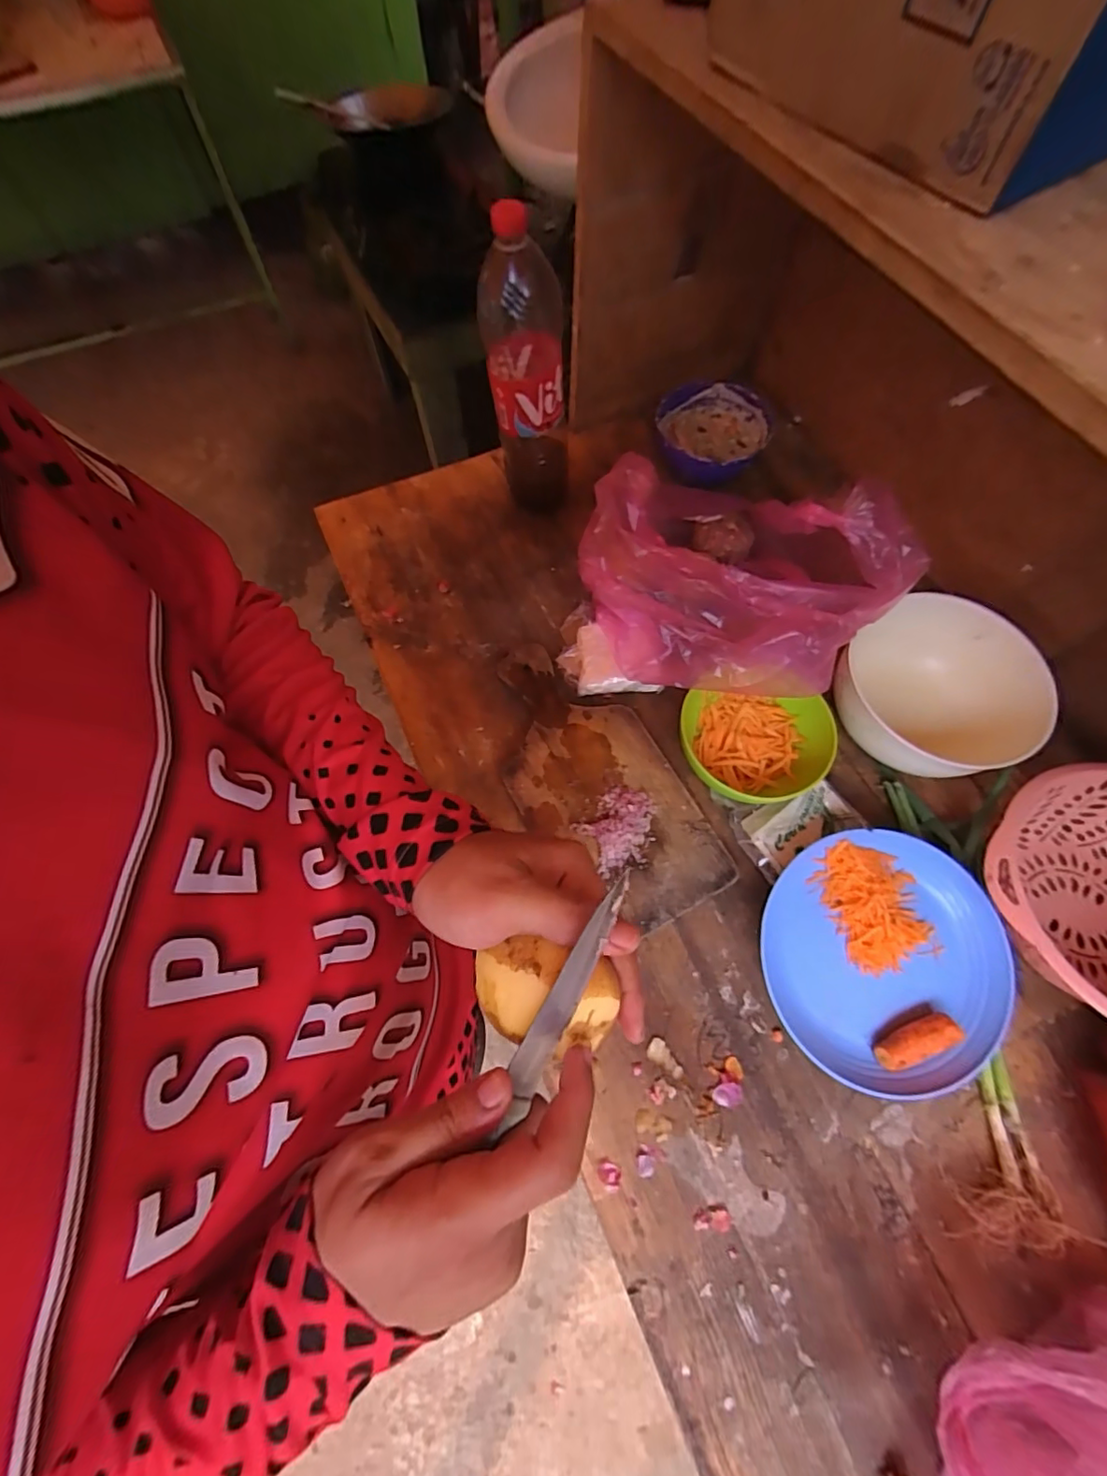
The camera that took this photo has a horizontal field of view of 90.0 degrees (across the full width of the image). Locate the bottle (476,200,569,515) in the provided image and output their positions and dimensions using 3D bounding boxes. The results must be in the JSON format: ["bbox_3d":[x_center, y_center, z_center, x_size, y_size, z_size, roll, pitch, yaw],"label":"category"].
[{"bbox_3d":[-0.031,-0.397,0.622,0.086,0.300,0.080,-5,67,-2],"label":"bottle"}]

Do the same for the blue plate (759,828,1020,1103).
[{"bbox_3d":[0.308,0.205,0.522,0.208,0.030,0.220,-1,76,5],"label":"blue plate"}]

